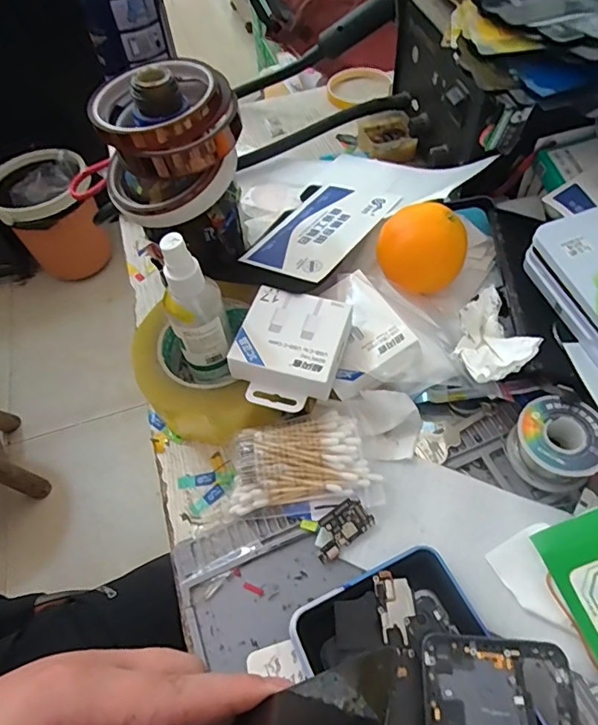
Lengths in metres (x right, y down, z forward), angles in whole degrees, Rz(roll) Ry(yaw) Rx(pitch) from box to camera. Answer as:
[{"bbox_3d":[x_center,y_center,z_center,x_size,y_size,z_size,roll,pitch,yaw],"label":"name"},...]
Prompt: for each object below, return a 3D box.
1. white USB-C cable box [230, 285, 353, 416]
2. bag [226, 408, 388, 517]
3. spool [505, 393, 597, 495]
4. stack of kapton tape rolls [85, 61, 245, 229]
[{"bbox_3d":[-0.005,-0.009,0.345,0.069,0.027,0.077,13,59,13],"label":"white USB-C cable box"},{"bbox_3d":[-0.001,0.068,0.342,0.094,0.024,0.057,-12,57,-4],"label":"bag"},{"bbox_3d":[0.166,0.053,0.325,0.052,0.041,0.047,32,64,22],"label":"spool"},{"bbox_3d":[-0.090,-0.157,0.345,0.099,0.070,0.094,-19,57,-8],"label":"stack of kapton tape rolls"}]

